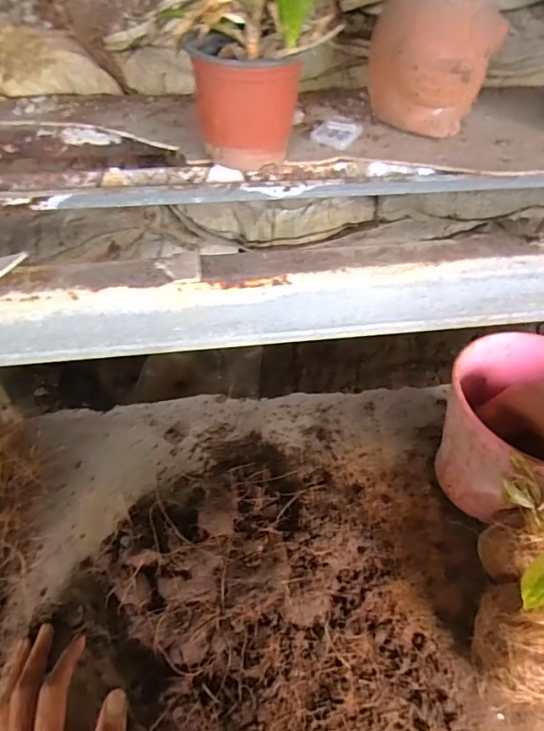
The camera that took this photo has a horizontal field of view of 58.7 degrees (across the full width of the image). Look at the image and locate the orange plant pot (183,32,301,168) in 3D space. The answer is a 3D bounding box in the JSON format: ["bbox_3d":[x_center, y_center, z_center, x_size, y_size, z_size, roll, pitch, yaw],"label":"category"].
[{"bbox_3d":[-0.028,-0.260,0.477,0.100,0.097,0.103,0,47,0],"label":"orange plant pot"}]

